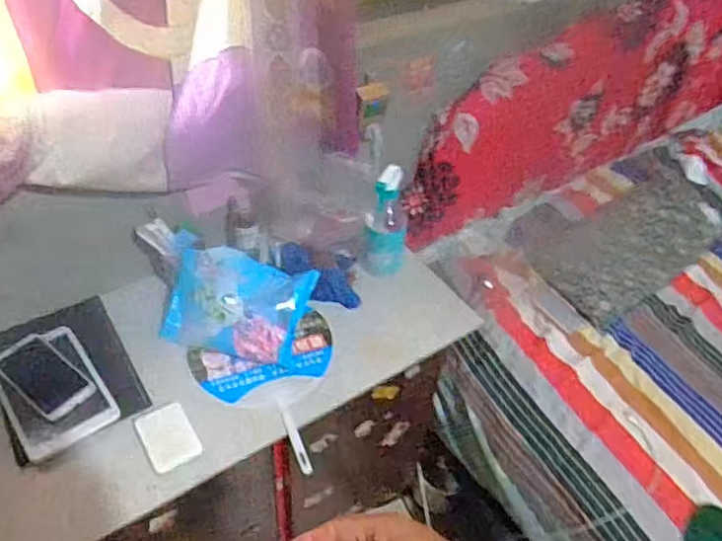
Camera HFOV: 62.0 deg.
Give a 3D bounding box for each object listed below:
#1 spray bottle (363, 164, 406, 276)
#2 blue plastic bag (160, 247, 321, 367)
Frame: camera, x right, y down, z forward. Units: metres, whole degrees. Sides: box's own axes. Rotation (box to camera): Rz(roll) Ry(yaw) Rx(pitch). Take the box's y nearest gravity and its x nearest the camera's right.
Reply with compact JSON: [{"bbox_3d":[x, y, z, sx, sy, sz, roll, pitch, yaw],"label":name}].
[{"bbox_3d":[0.042,-0.086,1.028,0.075,0.195,0.071,6,44,3],"label":"spray bottle"},{"bbox_3d":[-0.195,0.054,0.952,0.232,0.060,0.167,11,83,8],"label":"blue plastic bag"}]

